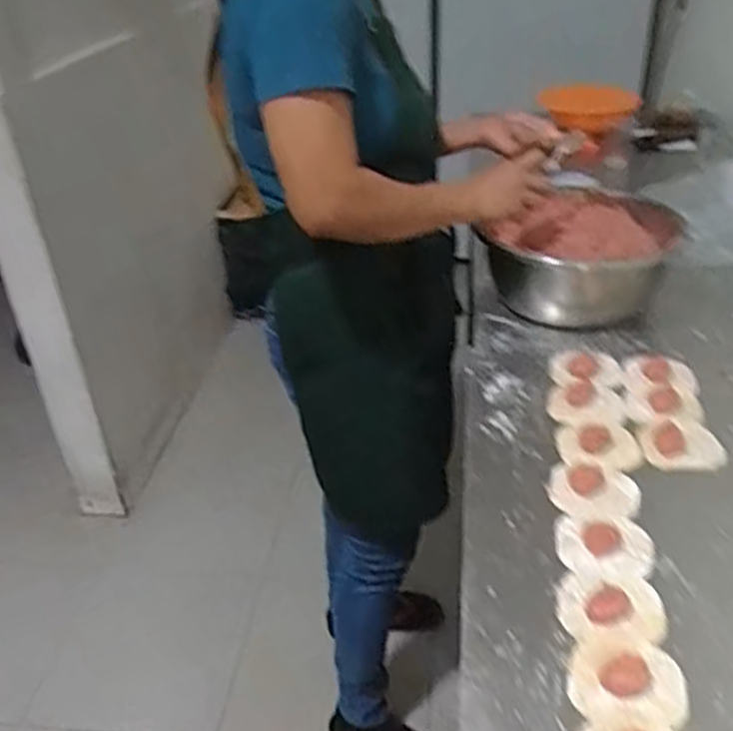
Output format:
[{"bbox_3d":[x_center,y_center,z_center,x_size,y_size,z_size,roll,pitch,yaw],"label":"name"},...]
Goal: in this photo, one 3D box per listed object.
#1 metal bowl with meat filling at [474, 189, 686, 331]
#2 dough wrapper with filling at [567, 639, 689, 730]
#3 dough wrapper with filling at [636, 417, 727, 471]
[{"bbox_3d":[0.312,-0.154,1.096,0.232,0.137,0.228,-4,33,2],"label":"metal bowl with meat filling"},{"bbox_3d":[0.204,0.243,0.594,0.086,0.014,0.073,1,33,9],"label":"dough wrapper with filling"},{"bbox_3d":[0.346,0.087,0.835,0.084,0.010,0.074,-5,33,0],"label":"dough wrapper with filling"}]

